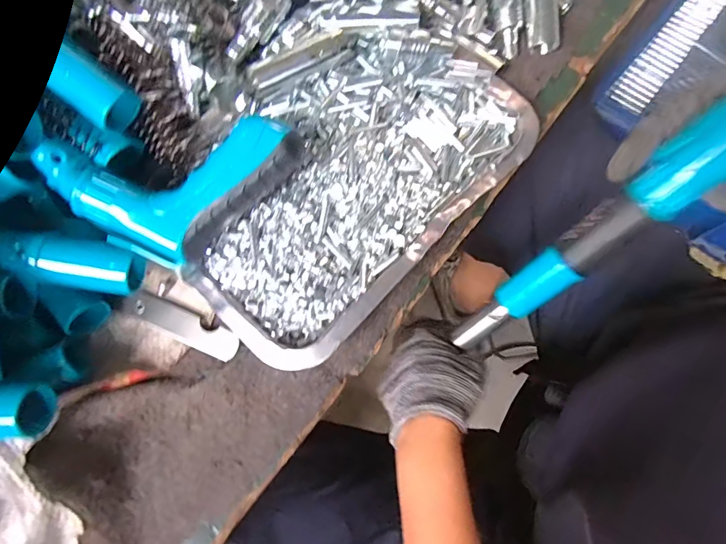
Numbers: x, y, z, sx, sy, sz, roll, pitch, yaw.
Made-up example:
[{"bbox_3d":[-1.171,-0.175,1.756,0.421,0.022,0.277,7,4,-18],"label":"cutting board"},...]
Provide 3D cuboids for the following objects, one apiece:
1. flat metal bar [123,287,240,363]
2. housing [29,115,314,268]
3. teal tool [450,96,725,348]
[{"bbox_3d":[-0.127,0.036,0.303,0.088,0.004,0.020,24,77,9],"label":"flat metal bar"},{"bbox_3d":[-0.118,-0.048,0.271,0.159,0.030,0.080,-5,97,0],"label":"housing"},{"bbox_3d":[0.178,-0.011,0.302,0.266,0.037,0.090,-37,75,33],"label":"teal tool"}]

